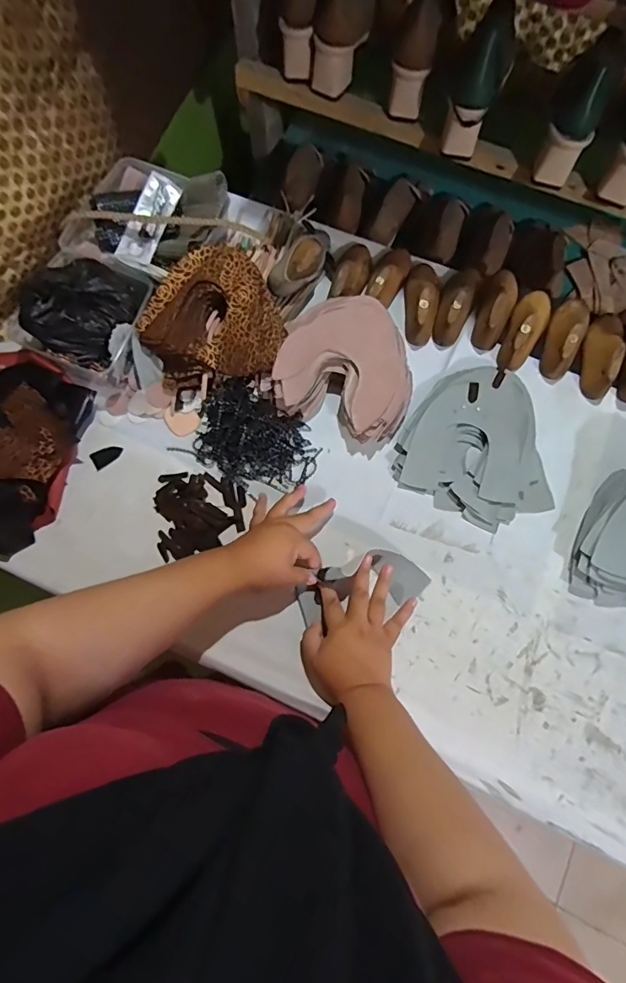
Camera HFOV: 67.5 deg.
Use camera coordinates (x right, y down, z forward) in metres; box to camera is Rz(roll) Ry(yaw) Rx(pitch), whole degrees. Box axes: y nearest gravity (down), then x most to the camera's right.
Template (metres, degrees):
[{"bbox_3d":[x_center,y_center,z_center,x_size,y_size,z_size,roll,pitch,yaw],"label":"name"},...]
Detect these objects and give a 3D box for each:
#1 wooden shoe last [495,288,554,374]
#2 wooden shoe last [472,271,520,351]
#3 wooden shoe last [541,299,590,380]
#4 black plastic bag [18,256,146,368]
[{"bbox_3d":[0.317,-0.243,0.689,0.057,0.047,0.148,27,76,9],"label":"wooden shoe last"},{"bbox_3d":[0.279,-0.283,0.700,0.051,0.048,0.139,24,75,8],"label":"wooden shoe last"},{"bbox_3d":[0.374,-0.232,0.688,0.054,0.052,0.135,27,76,8],"label":"wooden shoe last"},{"bbox_3d":[-0.316,-0.256,0.643,0.134,0.075,0.148,25,75,8],"label":"black plastic bag"}]

